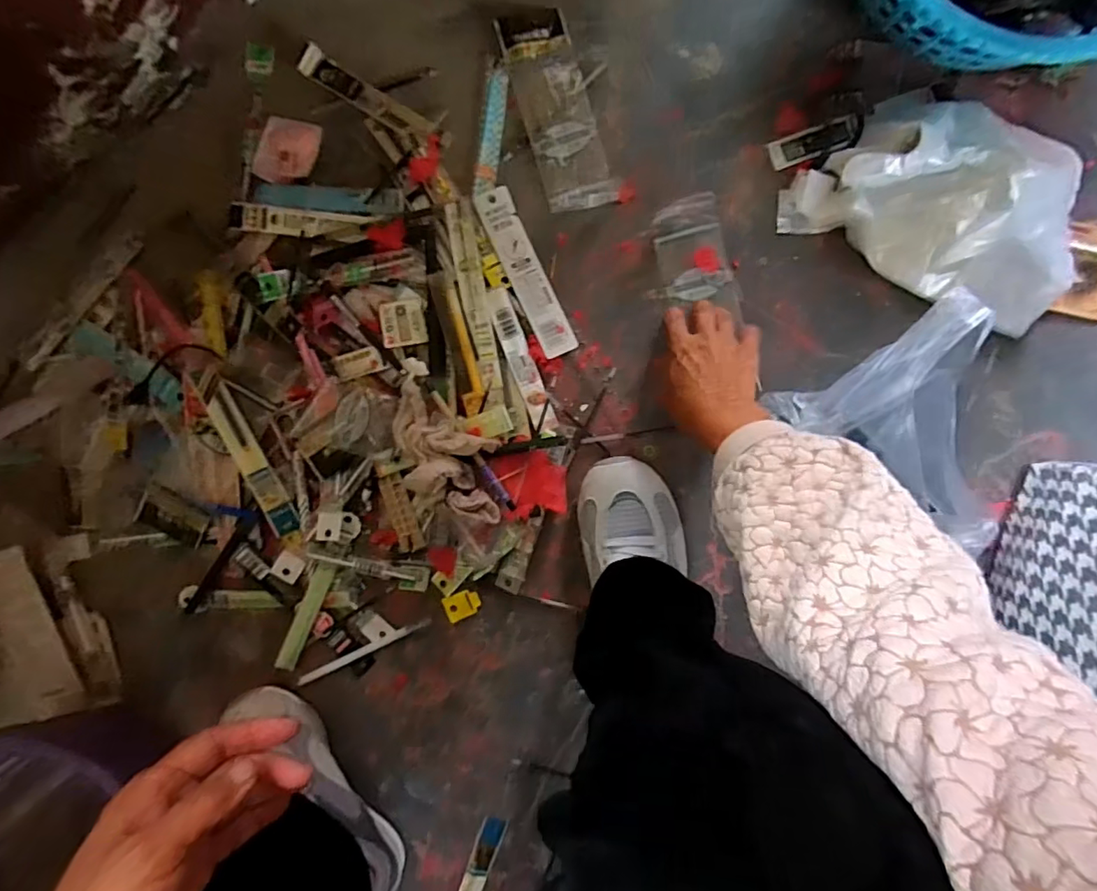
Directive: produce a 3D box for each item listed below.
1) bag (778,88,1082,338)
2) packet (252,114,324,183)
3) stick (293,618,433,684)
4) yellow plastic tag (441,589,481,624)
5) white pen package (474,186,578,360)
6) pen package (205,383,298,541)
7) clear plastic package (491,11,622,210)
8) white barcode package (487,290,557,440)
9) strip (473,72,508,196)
[{"bbox_3d":[0.370,-0.233,0.513,0.258,0.047,0.171,28,93,0],"label":"bag"},{"bbox_3d":[-0.254,-0.285,0.536,0.058,0.005,0.062,13,93,0],"label":"packet"},{"bbox_3d":[-0.190,0.213,0.575,0.144,0.012,0.011,-25,92,2],"label":"stick"},{"bbox_3d":[-0.088,0.166,0.576,0.036,0.004,0.028,-20,93,2],"label":"yellow plastic tag"},{"bbox_3d":[-0.021,-0.169,0.545,0.035,0.010,0.169,-25,92,2],"label":"white pen package"},{"bbox_3d":[-0.289,0.018,0.545,0.029,0.005,0.153,-28,98,-16],"label":"pen package"},{"bbox_3d":[0.009,-0.321,0.531,0.065,0.016,0.194,-18,93,2],"label":"clear plastic package"},{"bbox_3d":[-0.026,-0.081,0.549,0.022,0.009,0.149,-20,93,2],"label":"white barcode package"},{"bbox_3d":[-0.055,-0.308,0.546,0.021,0.004,0.116,9,93,1],"label":"strip"}]

